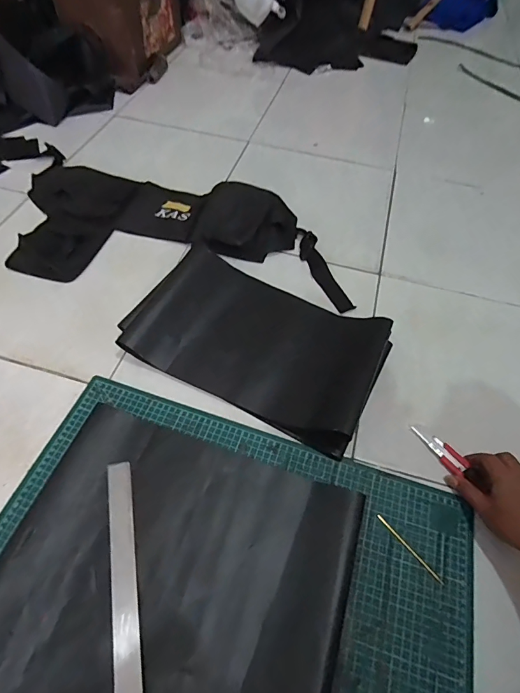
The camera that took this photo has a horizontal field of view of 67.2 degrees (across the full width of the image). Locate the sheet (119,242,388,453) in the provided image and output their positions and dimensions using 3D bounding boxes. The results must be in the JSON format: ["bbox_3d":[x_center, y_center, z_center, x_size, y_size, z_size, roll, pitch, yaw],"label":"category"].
[{"bbox_3d":[0.002,-0.023,0.654,0.395,0.065,0.256,24,58,13],"label":"sheet"}]

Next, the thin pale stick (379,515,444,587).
[{"bbox_3d":[0.195,0.262,0.509,0.005,0.004,0.105,-34,64,-23],"label":"thin pale stick"}]

